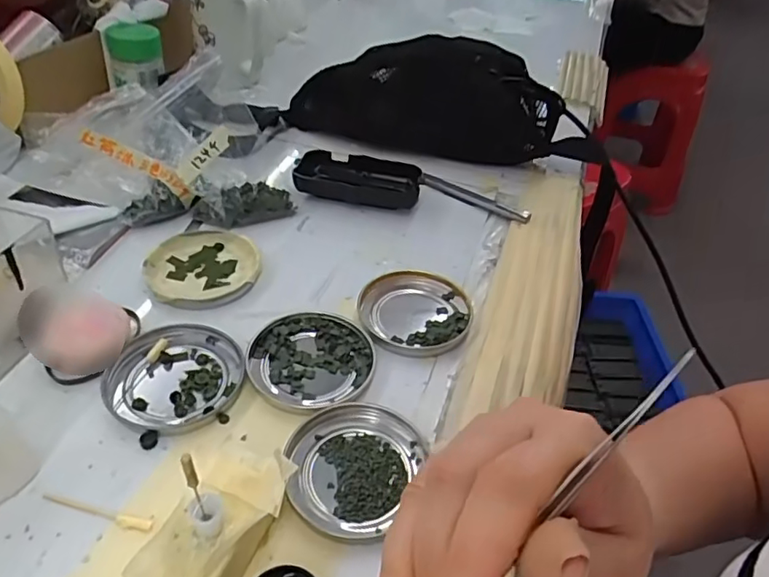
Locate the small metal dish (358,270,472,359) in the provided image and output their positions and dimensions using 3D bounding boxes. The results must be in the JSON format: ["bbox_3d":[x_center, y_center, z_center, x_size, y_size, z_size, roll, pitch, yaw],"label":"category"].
[{"bbox_3d":[0.021,0.017,0.406,0.077,0.010,0.075,4,41,-4],"label":"small metal dish"}]

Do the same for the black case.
[{"bbox_3d":[-0.024,-0.096,0.518,0.108,0.027,0.050,7,41,0],"label":"black case"}]

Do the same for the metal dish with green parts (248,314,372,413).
[{"bbox_3d":[-0.046,0.044,0.367,0.079,0.007,0.072,4,41,-4],"label":"metal dish with green parts"}]

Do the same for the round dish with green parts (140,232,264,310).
[{"bbox_3d":[-0.133,-0.014,0.422,0.079,0.012,0.077,4,41,-4],"label":"round dish with green parts"}]

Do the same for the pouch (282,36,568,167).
[{"bbox_3d":[0.041,-0.196,0.584,0.263,0.099,0.063,10,41,4],"label":"pouch"}]

